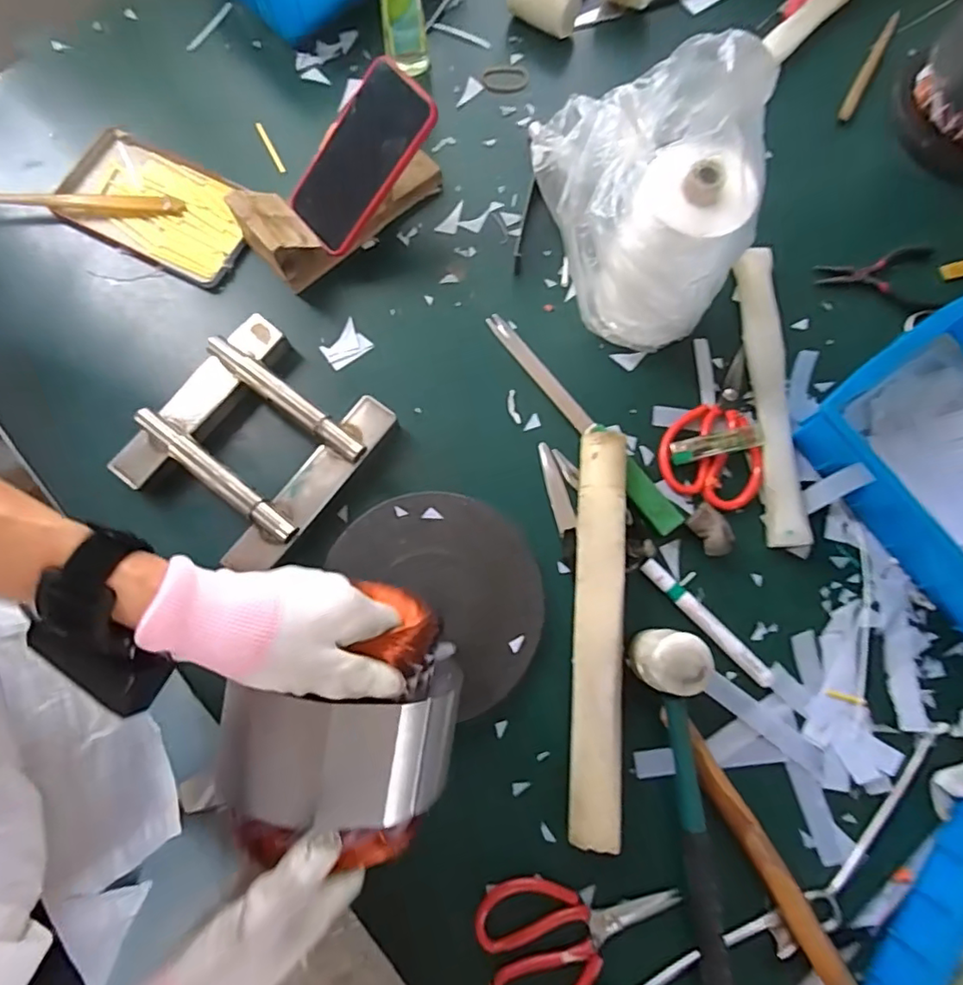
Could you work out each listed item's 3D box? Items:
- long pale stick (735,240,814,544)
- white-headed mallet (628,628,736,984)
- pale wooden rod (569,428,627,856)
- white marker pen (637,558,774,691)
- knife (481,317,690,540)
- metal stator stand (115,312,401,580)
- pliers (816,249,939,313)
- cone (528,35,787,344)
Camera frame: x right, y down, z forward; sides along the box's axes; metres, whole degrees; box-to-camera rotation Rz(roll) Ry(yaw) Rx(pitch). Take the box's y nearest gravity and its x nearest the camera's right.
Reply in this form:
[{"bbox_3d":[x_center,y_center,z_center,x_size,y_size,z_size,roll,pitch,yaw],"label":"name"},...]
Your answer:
[{"bbox_3d":[0.278,-0.094,0.557,0.042,0.023,0.292,-1,77,-1],"label":"long pale stick"},{"bbox_3d":[0.164,0.263,0.445,0.046,0.070,0.308,-6,77,-2],"label":"white-headed mallet"},{"bbox_3d":[0.097,0.113,0.497,0.038,0.039,0.336,4,77,1],"label":"pale wooden rod"},{"bbox_3d":[0.197,0.114,0.512,0.017,0.011,0.141,-44,81,-10],"label":"white marker pen"},{"bbox_3d":[0.093,-0.072,0.559,0.025,0.017,0.273,-36,80,-8],"label":"knife"},{"bbox_3d":[-0.206,-0.050,0.534,0.182,0.041,0.202,38,78,8],"label":"metal stator stand"},{"bbox_3d":[0.408,-0.214,0.596,0.119,0.009,0.070,-3,77,-1],"label":"pliers"},{"bbox_3d":[0.136,-0.254,0.516,0.175,0.179,0.180,4,77,1],"label":"cone"}]

